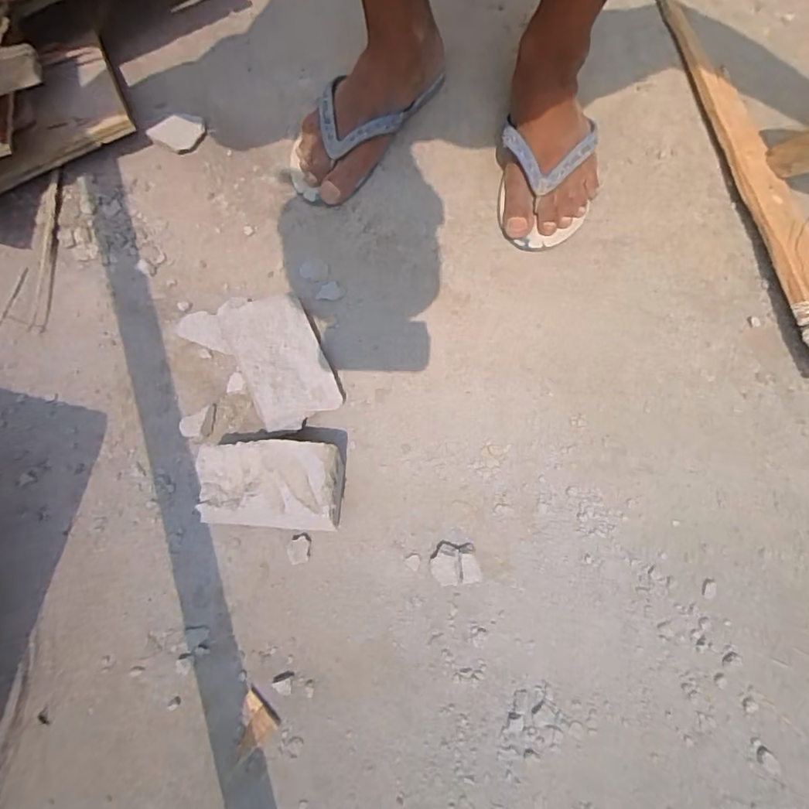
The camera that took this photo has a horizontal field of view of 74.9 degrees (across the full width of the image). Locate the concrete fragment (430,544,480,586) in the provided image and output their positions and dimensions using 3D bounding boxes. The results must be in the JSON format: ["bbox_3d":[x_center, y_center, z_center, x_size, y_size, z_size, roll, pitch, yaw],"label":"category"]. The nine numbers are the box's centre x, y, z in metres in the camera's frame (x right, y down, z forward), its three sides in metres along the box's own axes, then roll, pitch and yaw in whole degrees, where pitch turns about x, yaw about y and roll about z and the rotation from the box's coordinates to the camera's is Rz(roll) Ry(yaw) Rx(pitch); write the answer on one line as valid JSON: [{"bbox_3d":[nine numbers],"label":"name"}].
[{"bbox_3d":[0.045,0.147,0.485,0.041,0.014,0.036,-9,76,0],"label":"concrete fragment"}]

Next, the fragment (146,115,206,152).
[{"bbox_3d":[-0.263,-0.318,0.614,0.050,0.012,0.048,29,79,9],"label":"fragment"}]

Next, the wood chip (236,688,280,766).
[{"bbox_3d":[-0.137,0.282,0.460,0.038,0.005,0.046,43,81,11],"label":"wood chip"}]

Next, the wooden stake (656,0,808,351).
[{"bbox_3d":[0.375,-0.251,0.560,0.060,0.039,0.474,-11,76,-1],"label":"wooden stake"}]

